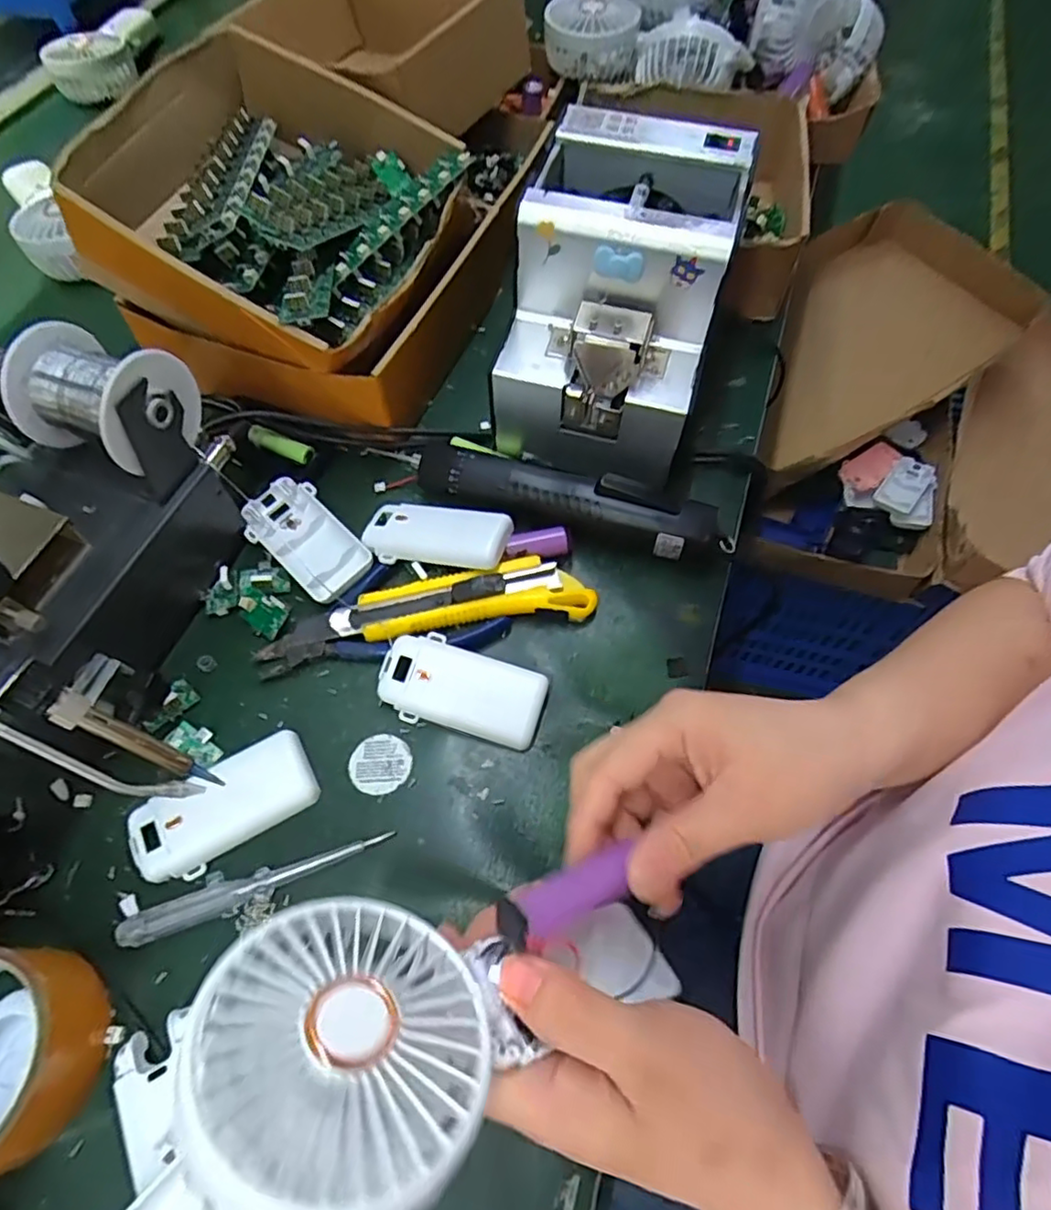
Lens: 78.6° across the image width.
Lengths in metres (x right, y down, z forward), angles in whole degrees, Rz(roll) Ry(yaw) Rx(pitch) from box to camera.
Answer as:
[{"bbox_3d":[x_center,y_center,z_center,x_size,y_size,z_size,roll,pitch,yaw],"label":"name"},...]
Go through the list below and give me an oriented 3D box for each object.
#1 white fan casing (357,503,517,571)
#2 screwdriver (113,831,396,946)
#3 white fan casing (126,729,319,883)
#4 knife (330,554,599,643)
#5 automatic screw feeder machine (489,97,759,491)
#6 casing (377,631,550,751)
[{"bbox_3d":[-0.057,-0.045,0.408,0.090,0.014,0.045,13,62,8],"label":"white fan casing"},{"bbox_3d":[-0.135,0.140,0.324,0.134,0.007,0.014,-20,62,-10],"label":"screwdriver"},{"bbox_3d":[-0.159,0.107,0.340,0.092,0.012,0.044,-29,64,-14],"label":"white fan casing"},{"bbox_3d":[-0.037,-0.006,0.394,0.155,0.018,0.043,-7,61,-2],"label":"knife"},{"bbox_3d":[0.061,-0.195,0.424,0.120,0.151,0.167,14,62,9],"label":"automatic screw feeder machine"},{"bbox_3d":[-0.036,0.048,0.367,0.092,0.012,0.047,19,75,1],"label":"casing"}]

